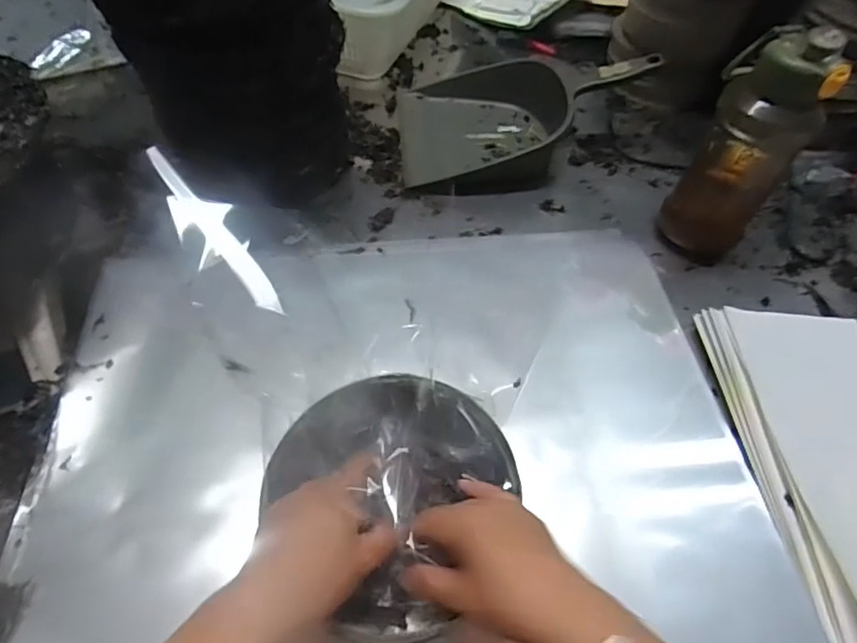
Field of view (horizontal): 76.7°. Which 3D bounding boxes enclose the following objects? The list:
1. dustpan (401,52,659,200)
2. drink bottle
[{"bbox_3d":[0.122,-0.279,0.746,0.322,0.133,0.221,1,54,-4],"label":"dustpan"},{"bbox_3d":[0.339,-0.184,0.582,0.102,0.233,0.095,33,59,18],"label":"drink bottle"}]

